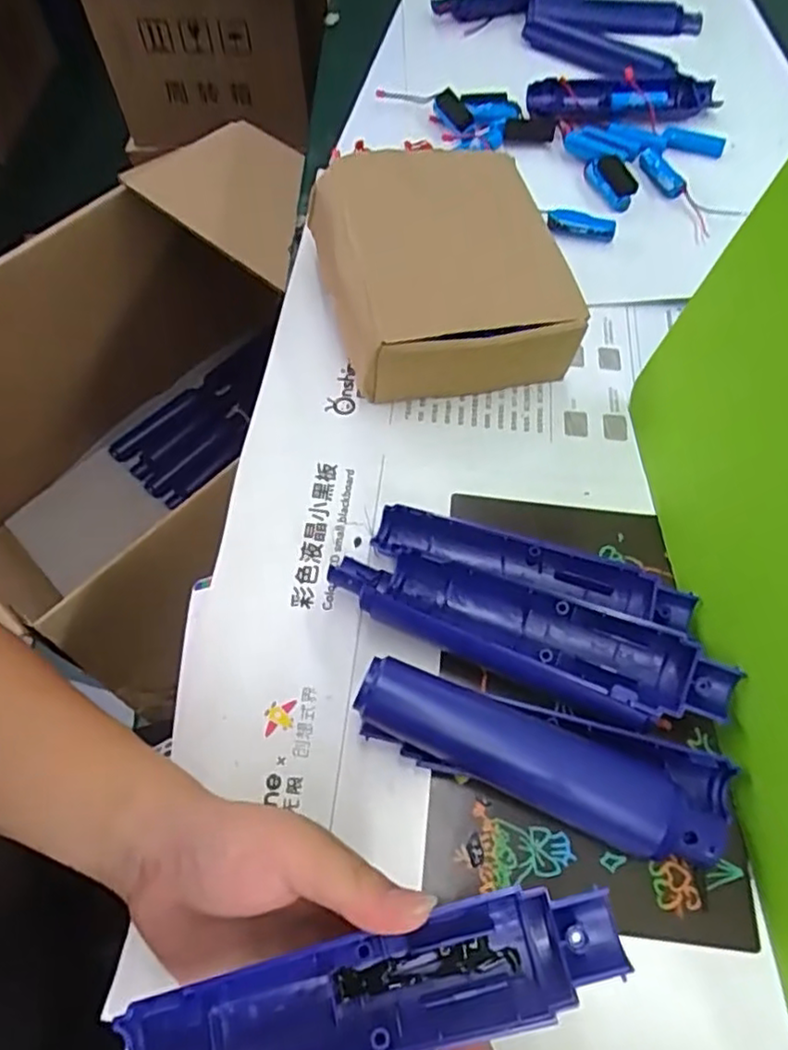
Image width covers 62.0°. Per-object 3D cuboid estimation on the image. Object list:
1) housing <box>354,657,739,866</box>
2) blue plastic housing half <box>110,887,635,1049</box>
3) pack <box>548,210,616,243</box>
[{"bbox_3d":[0.067,0.108,0.297,0.169,0.037,0.047,13,62,7],"label":"housing"},{"bbox_3d":[-0.007,0.160,0.224,0.167,0.020,0.037,-14,62,-2],"label":"blue plastic housing half"},{"bbox_3d":[0.143,-0.228,0.497,0.053,0.015,0.017,8,60,-10],"label":"pack"}]

